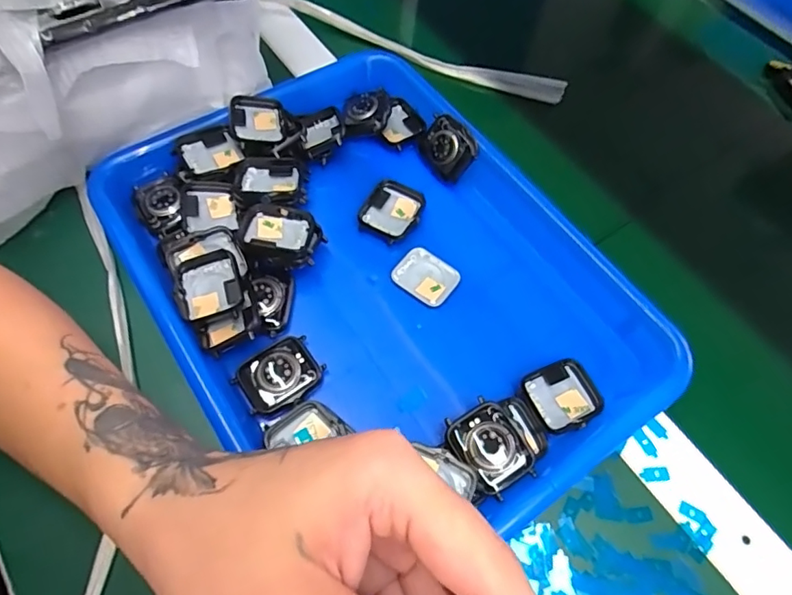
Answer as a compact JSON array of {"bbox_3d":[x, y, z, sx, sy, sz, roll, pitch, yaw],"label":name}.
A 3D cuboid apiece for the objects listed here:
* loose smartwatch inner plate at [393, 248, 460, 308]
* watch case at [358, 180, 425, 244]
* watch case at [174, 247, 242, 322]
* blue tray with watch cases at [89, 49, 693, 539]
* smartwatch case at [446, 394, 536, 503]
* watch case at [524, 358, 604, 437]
[{"bbox_3d":[0.020,-0.014,0.338,0.038,0.004,0.032,33,65,14],"label":"loose smartwatch inner plate"},{"bbox_3d":[-0.002,-0.061,0.356,0.037,0.006,0.044,23,63,9],"label":"watch case"},{"bbox_3d":[-0.112,-0.004,0.311,0.037,0.016,0.043,-13,63,-10],"label":"watch case"},{"bbox_3d":[-0.015,-0.015,0.327,0.247,0.037,0.323,-30,67,-18],"label":"blue tray with watch cases"},{"bbox_3d":[0.050,0.081,0.277,0.036,0.012,0.045,-29,67,-17],"label":"smartwatch case"},{"bbox_3d":[0.098,0.058,0.303,0.042,0.010,0.037,-19,64,-13],"label":"watch case"}]

